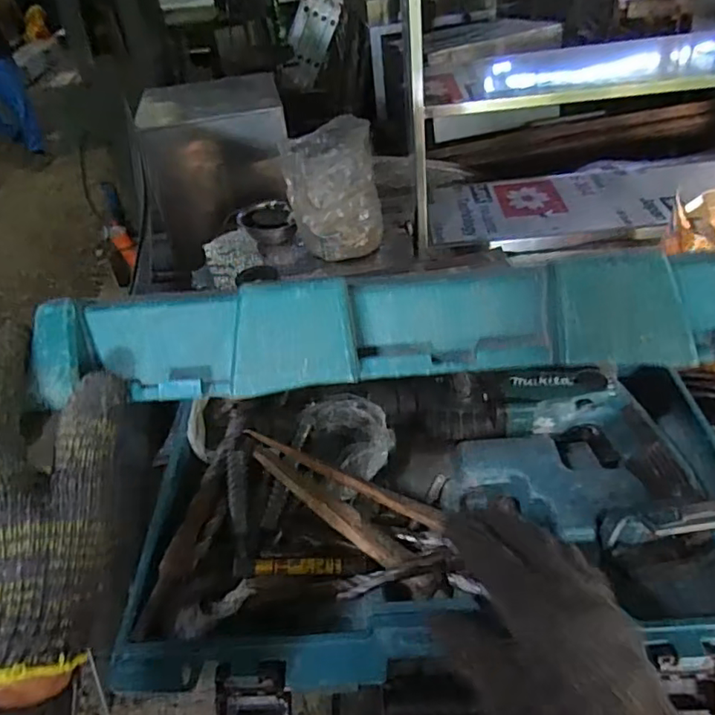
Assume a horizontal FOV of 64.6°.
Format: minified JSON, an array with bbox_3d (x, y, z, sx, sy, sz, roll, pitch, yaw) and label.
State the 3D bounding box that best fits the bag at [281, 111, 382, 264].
[{"bbox_3d":[-0.049,-0.334,1.181,0.186,0.254,0.134,-6,41,2],"label":"bag"}]

